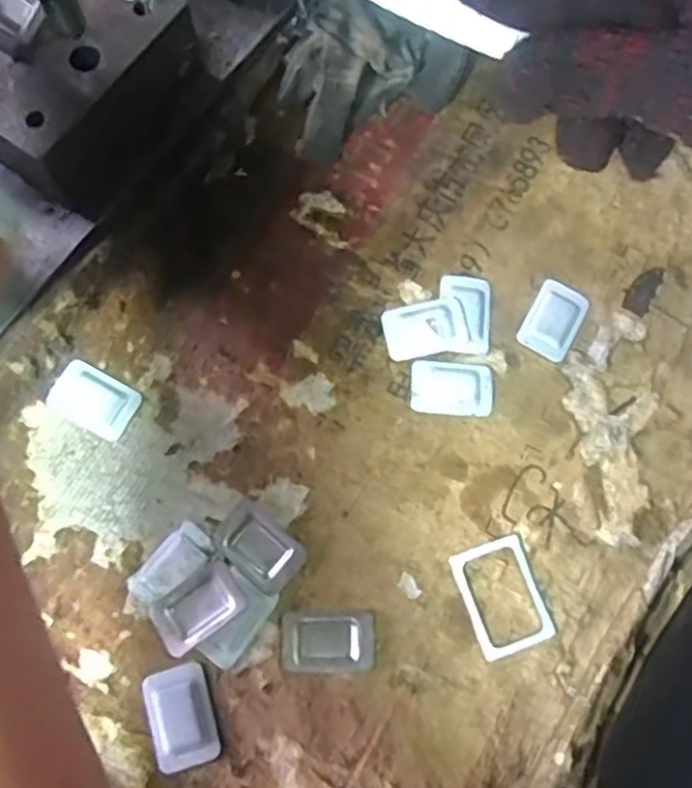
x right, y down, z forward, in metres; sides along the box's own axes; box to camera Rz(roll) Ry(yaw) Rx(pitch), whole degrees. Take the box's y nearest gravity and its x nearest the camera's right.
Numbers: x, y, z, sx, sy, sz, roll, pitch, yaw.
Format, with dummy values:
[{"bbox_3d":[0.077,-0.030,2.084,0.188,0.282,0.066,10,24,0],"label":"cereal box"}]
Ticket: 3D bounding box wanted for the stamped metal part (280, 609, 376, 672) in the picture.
[{"bbox_3d":[-0.008,0.109,0.310,0.042,0.004,0.025,0,75,-2],"label":"stamped metal part"}]

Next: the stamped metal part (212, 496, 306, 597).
[{"bbox_3d":[-0.039,0.069,0.318,0.041,0.006,0.027,40,77,8],"label":"stamped metal part"}]

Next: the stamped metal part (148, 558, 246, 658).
[{"bbox_3d":[-0.066,0.094,0.308,0.039,0.010,0.027,-35,79,-10],"label":"stamped metal part"}]

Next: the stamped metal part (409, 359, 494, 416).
[{"bbox_3d":[0.052,-0.004,0.343,0.040,0.004,0.026,4,75,-1],"label":"stamped metal part"}]

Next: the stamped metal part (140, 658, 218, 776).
[{"bbox_3d":[-0.071,0.138,0.299,0.026,0.005,0.040,-16,76,-6],"label":"stamped metal part"}]

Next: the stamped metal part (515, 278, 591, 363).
[{"bbox_3d":[0.106,-0.038,0.357,0.026,0.004,0.039,30,76,6],"label":"stamped metal part"}]

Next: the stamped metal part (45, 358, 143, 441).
[{"bbox_3d":[-0.120,0.002,0.335,0.039,0.004,0.027,27,76,5],"label":"stamped metal part"}]

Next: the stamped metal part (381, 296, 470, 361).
[{"bbox_3d":[0.040,-0.033,0.347,0.041,0.007,0.027,-14,76,-6],"label":"stamped metal part"}]

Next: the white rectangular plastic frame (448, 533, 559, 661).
[{"bbox_3d":[0.072,0.092,0.320,0.036,0.004,0.049,-18,76,-6],"label":"white rectangular plastic frame"}]

